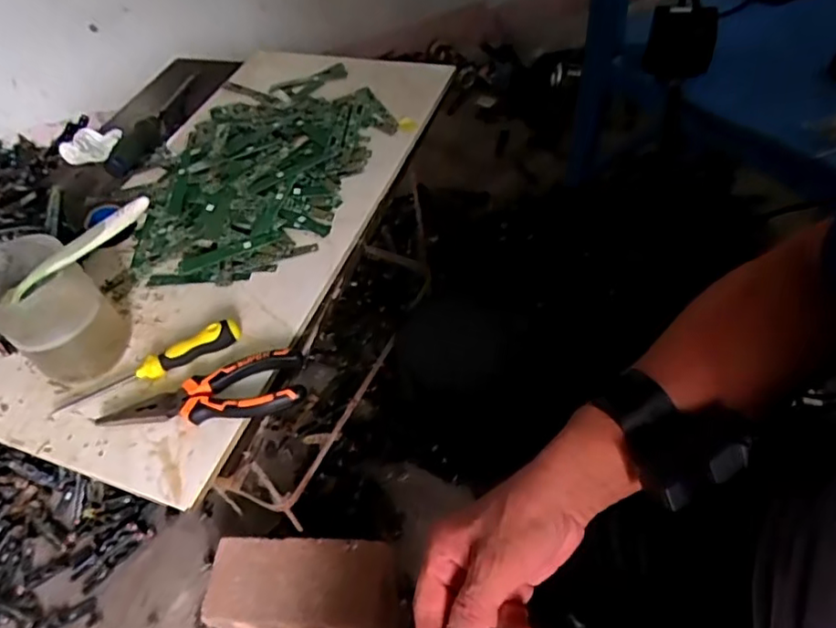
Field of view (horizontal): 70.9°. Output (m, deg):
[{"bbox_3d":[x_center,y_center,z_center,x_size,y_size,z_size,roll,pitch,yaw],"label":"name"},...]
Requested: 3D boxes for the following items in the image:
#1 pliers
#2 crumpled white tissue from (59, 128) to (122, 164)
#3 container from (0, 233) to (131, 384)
[{"bbox_3d":[-0.167,0.062,0.460,0.154,0.018,0.053,-10,49,1],"label":"pliers"},{"bbox_3d":[-0.401,-0.210,0.721,0.052,0.018,0.062,2,50,11],"label":"crumpled white tissue"},{"bbox_3d":[-0.294,-0.003,0.470,0.077,0.100,0.072,-5,49,5],"label":"container"}]

